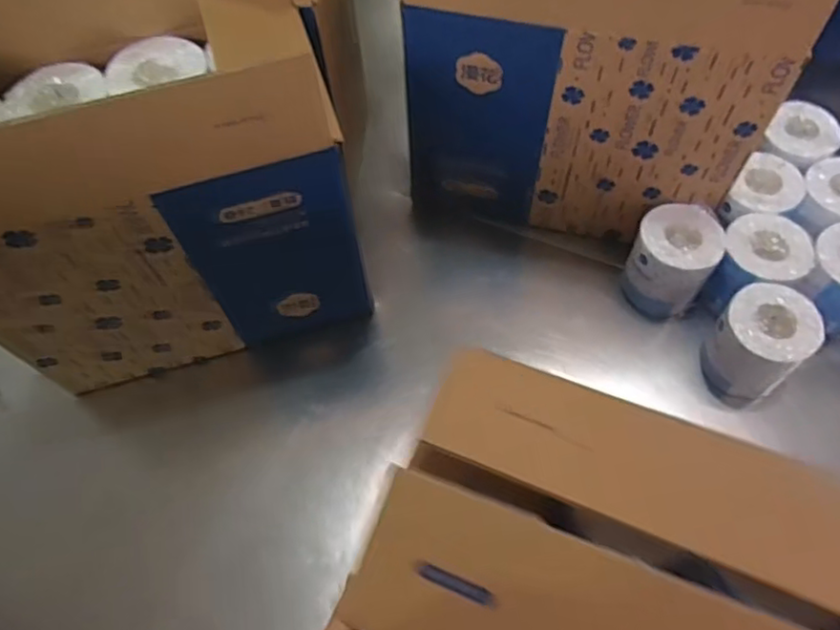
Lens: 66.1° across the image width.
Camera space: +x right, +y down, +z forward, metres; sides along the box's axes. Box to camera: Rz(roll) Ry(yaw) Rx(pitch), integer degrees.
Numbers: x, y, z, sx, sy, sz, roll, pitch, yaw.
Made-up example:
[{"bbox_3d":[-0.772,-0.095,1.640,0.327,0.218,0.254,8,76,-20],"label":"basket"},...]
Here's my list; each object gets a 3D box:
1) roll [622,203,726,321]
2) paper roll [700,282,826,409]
[{"bbox_3d":[0.321,-0.066,0.831,0.093,0.122,0.091,-1,62,2],"label":"roll"},{"bbox_3d":[0.405,0.037,0.779,0.101,0.127,0.102,-37,67,-17],"label":"paper roll"}]

